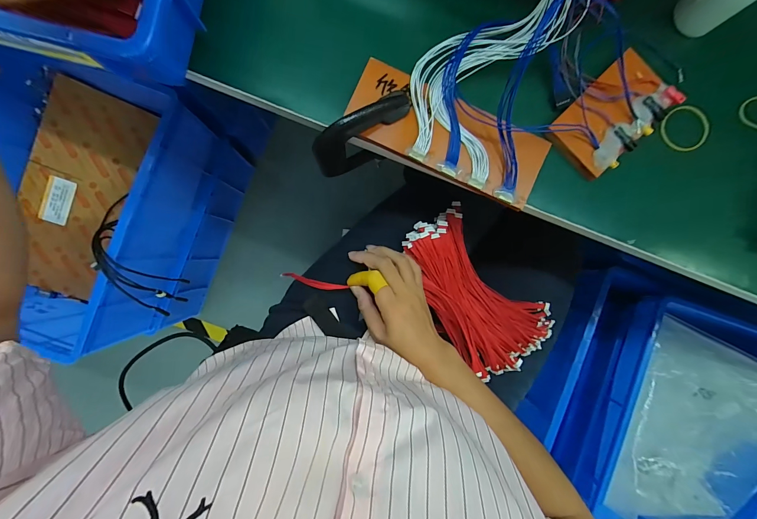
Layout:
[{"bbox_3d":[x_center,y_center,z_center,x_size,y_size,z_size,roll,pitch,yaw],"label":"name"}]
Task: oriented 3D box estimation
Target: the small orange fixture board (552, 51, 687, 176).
[{"bbox_3d":[0.235,-0.145,0.328,0.119,0.016,0.072,-43,92,-2],"label":"small orange fixture board"}]

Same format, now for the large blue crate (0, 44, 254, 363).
[{"bbox_3d":[-0.636,-0.118,0.798,0.427,0.428,0.529,17,89,-3],"label":"large blue crate"}]

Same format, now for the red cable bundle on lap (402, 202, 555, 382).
[{"bbox_3d":[0.128,0.046,0.446,0.128,0.048,0.232,-37,96,-2],"label":"red cable bundle on lap"}]

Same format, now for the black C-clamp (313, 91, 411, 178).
[{"bbox_3d":[-0.018,-0.129,0.365,0.104,0.152,0.023,-31,91,-2],"label":"black C-clamp"}]

